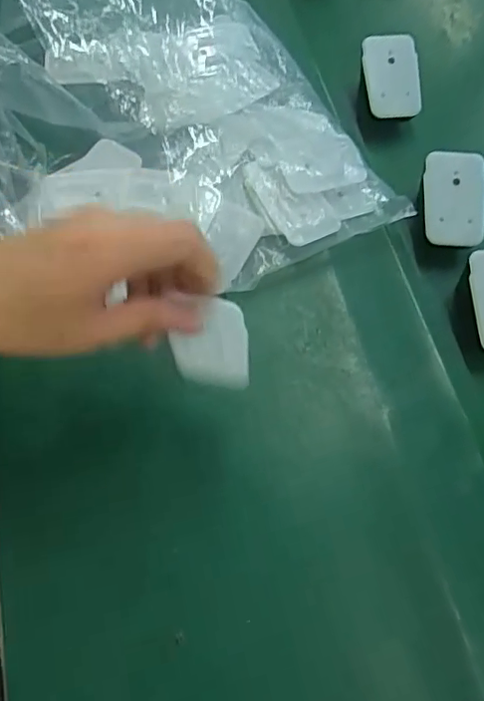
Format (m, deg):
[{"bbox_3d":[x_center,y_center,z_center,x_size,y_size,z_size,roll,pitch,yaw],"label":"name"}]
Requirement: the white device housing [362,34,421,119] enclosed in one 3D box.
[{"bbox_3d":[0.119,-0.217,0.439,0.043,0.012,0.062,-4,94,-3],"label":"white device housing"}]

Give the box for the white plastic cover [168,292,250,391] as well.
[{"bbox_3d":[-0.017,-0.002,0.290,0.039,0.068,0.004,0,50,1],"label":"white plastic cover"}]

